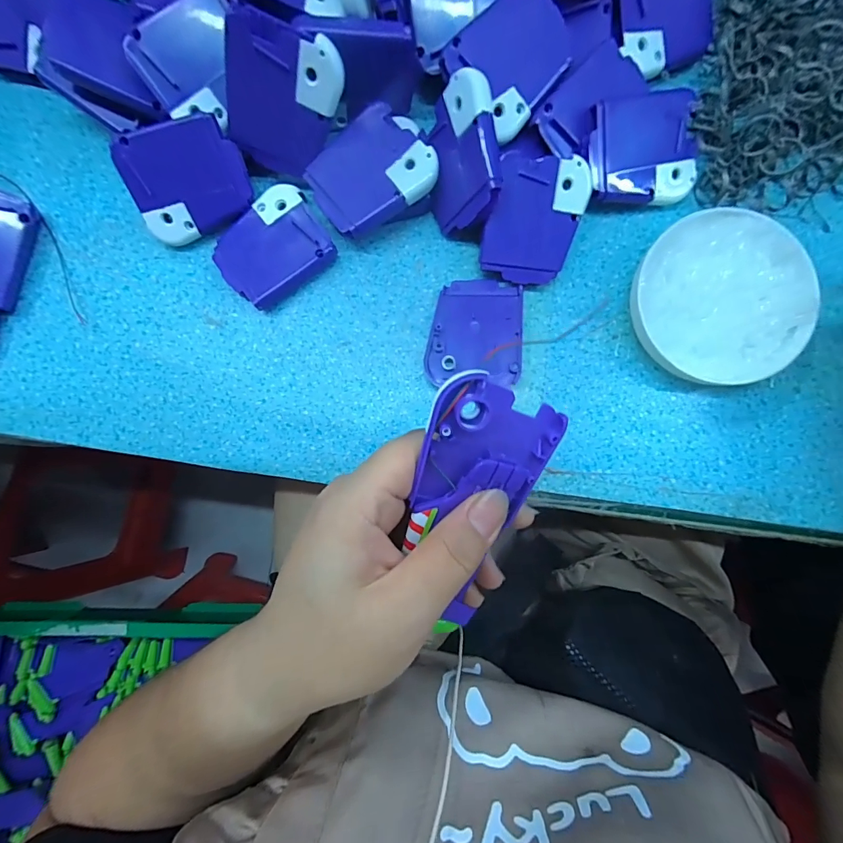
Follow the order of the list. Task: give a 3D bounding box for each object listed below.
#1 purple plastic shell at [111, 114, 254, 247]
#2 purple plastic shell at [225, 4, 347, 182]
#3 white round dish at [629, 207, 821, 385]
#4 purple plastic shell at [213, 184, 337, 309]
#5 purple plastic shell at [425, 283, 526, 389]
[{"bbox_3d":[-0.124,-0.127,0.216,0.060,0.005,0.052,-13,124,-1],"label":"purple plastic shell"},{"bbox_3d":[-0.069,-0.156,0.200,0.050,0.063,0.006,15,58,-16],"label":"purple plastic shell"},{"bbox_3d":[0.163,-0.067,0.220,0.083,0.016,0.092,-39,88,-1],"label":"white round dish"},{"bbox_3d":[-0.084,-0.098,0.227,0.059,0.013,0.048,-39,88,-1],"label":"purple plastic shell"},{"bbox_3d":[0.030,-0.051,0.229,0.053,0.009,0.057,0,88,1],"label":"purple plastic shell"}]

